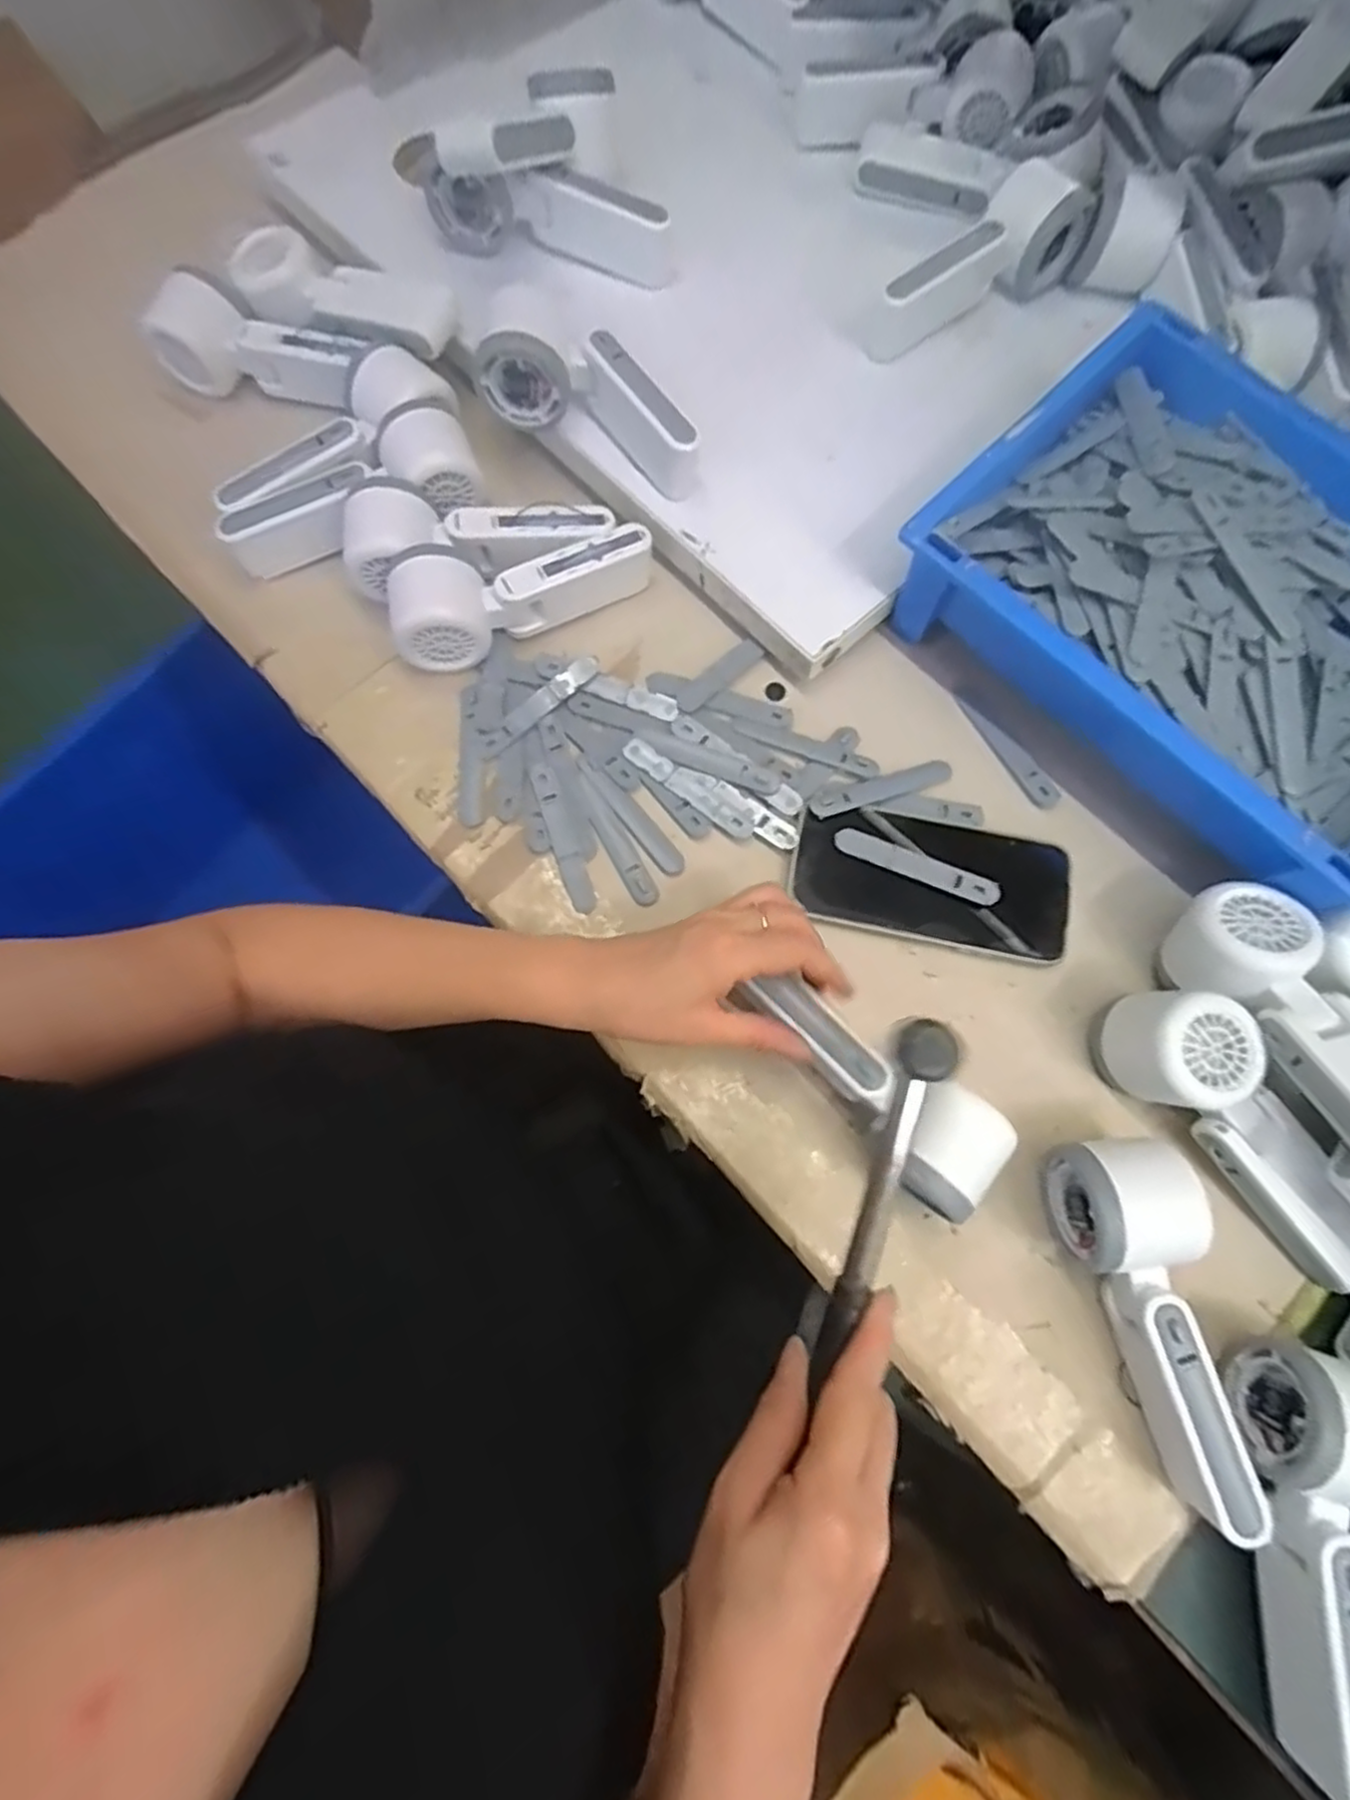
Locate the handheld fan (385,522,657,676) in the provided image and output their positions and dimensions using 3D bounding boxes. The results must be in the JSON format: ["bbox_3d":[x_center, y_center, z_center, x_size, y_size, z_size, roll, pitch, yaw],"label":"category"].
[{"bbox_3d":[-0.092,-0.190,0.453,0.165,0.054,0.052,-15,74,-6],"label":"handheld fan"}]

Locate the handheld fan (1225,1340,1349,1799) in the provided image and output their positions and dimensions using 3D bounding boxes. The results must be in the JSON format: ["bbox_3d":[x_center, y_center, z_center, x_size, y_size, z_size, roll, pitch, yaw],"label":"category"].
[{"bbox_3d":[0.286,0.288,0.317,0.054,0.055,0.163,10,73,2],"label":"handheld fan"}]

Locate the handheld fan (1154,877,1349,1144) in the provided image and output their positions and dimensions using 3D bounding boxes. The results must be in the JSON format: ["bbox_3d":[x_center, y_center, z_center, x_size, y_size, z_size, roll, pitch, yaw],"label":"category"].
[{"bbox_3d":[0.312,0.069,0.354,0.054,0.049,0.166,-16,55,-6],"label":"handheld fan"}]

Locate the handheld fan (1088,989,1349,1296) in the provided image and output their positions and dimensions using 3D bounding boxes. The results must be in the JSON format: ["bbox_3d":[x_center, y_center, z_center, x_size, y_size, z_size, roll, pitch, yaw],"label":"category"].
[{"bbox_3d":[0.292,0.118,0.369,0.061,0.054,0.168,-41,79,-12],"label":"handheld fan"}]

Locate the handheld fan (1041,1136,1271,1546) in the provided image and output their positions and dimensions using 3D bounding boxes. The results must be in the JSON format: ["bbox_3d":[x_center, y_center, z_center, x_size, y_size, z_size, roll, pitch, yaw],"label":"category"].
[{"bbox_3d":[0.225,0.201,0.348,0.050,0.050,0.163,-3,74,-3],"label":"handheld fan"}]

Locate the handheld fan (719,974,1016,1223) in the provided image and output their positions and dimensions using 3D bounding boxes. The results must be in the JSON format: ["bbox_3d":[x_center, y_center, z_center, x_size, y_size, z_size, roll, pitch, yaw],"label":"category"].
[{"bbox_3d":[0.099,0.092,0.373,0.146,0.065,0.051,43,77,12],"label":"handheld fan"}]

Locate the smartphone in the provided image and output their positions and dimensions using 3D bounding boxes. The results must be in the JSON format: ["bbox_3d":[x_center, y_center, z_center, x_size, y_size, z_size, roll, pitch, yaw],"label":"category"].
[{"bbox_3d":[0.150,-0.013,0.428,0.161,0.013,0.075,11,73,2],"label":"smartphone"}]

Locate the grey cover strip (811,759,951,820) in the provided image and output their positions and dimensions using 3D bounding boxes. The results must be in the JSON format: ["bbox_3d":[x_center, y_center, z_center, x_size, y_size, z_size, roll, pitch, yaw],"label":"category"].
[{"bbox_3d":[0.126,-0.067,0.440,0.091,0.005,0.018,-18,75,-7],"label":"grey cover strip"}]

